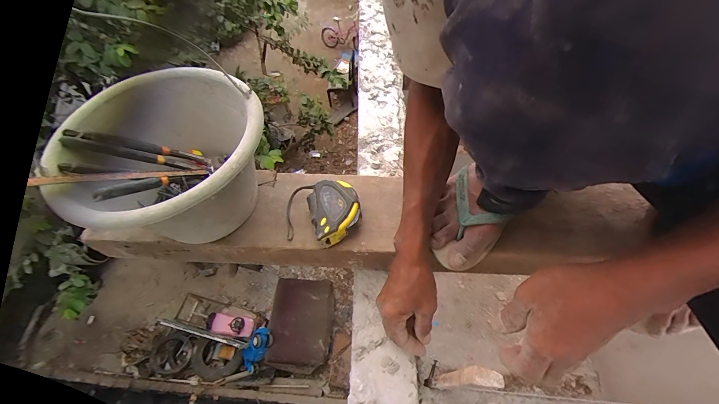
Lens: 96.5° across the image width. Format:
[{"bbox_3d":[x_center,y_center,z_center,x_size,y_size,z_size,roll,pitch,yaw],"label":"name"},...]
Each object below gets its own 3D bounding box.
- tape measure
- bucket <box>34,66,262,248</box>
[{"bbox_3d":[-0.058,0.016,0.489,0.121,0.046,0.098,11,61,8],"label":"tape measure"},{"bbox_3d":[-0.246,-0.049,0.466,0.245,0.179,0.249,-1,60,1],"label":"bucket"}]

